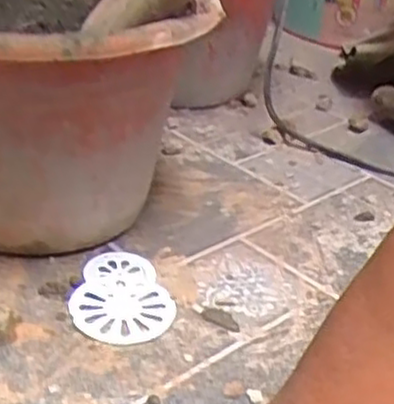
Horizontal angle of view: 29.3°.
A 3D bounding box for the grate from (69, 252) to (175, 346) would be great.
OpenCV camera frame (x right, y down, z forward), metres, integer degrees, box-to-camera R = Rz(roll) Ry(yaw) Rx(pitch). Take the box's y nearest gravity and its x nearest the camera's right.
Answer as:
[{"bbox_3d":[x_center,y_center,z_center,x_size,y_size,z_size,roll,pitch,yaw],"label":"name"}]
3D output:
[{"bbox_3d":[-0.059,0.071,0.571,0.073,0.004,0.102,-4,31,-17],"label":"grate"}]

